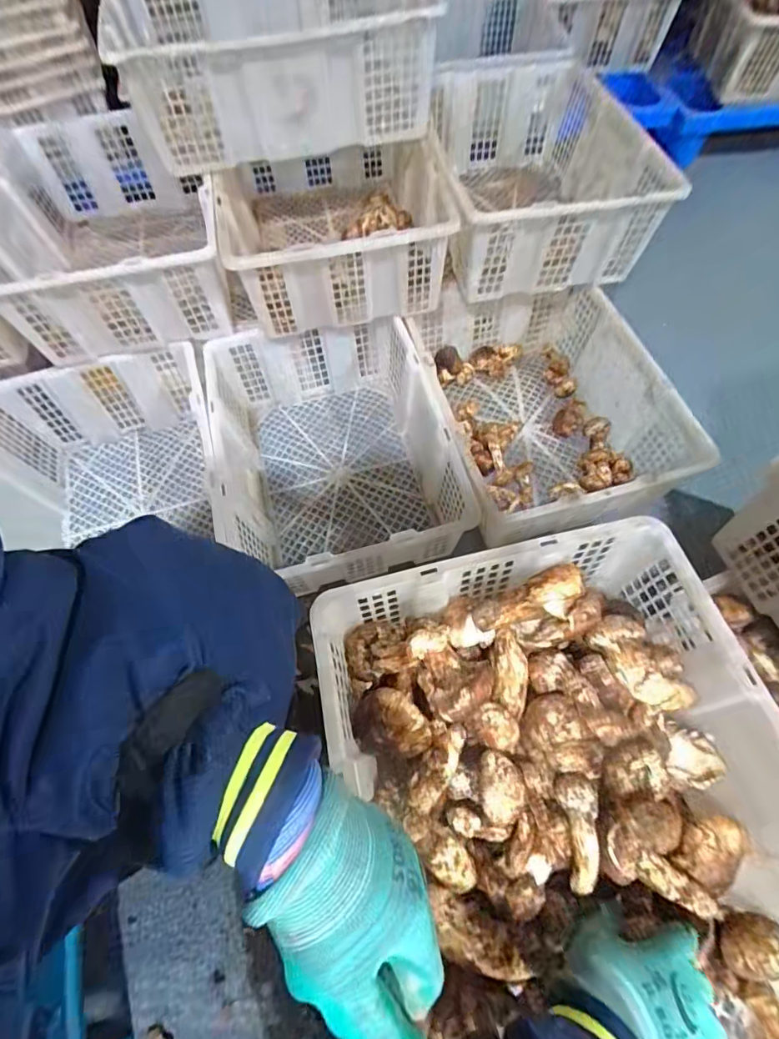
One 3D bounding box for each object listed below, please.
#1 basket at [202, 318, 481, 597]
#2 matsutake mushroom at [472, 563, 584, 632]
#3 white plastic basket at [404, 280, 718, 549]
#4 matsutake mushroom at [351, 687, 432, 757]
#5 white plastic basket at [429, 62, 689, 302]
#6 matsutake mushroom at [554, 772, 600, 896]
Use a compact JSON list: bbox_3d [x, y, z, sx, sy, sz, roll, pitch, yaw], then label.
[{"bbox_3d":[-0.093,-0.114,0.827,0.359,0.168,0.440,-14,64,-5],"label":"basket"},{"bbox_3d":[0.135,0.088,0.460,0.114,0.041,0.045,-22,65,-8],"label":"matsutake mushroom"},{"bbox_3d":[0.253,-0.198,0.844,0.357,0.162,0.460,-14,64,-5],"label":"white plastic basket"},{"bbox_3d":[0.001,0.182,0.432,0.068,0.045,0.053,0,64,2],"label":"matsutake mushroom"},{"bbox_3d":[0.247,-0.618,0.888,0.340,0.184,0.462,-9,64,-2],"label":"white plastic basket"},{"bbox_3d":[0.166,0.269,0.415,0.029,0.025,0.088,-5,64,0],"label":"matsutake mushroom"}]

